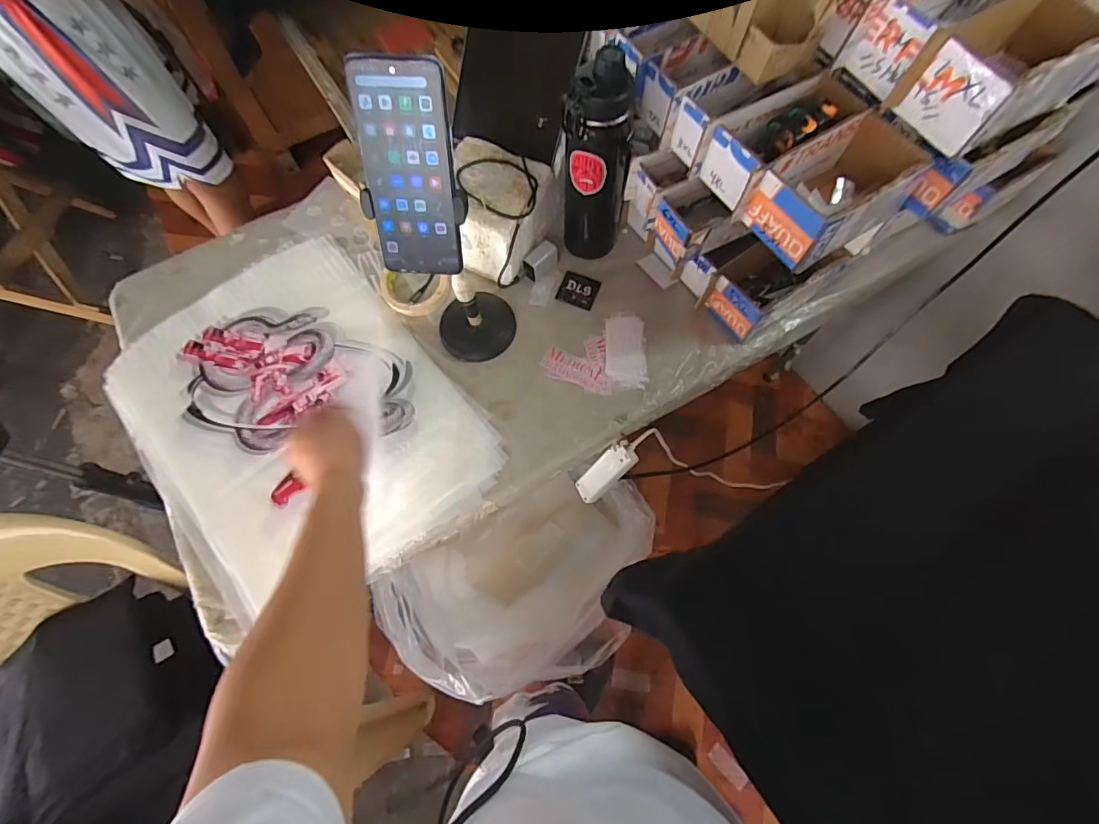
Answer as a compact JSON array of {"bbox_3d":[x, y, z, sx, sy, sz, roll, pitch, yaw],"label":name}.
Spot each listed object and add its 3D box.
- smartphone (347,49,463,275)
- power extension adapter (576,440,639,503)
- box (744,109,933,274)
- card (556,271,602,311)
[{"bbox_3d":[-0.118,-0.201,0.427,0.075,0.172,0.010,7,41,6],"label":"smartphone"},{"bbox_3d":[0.090,0.097,0.788,0.022,0.134,0.046,-11,61,-43],"label":"power extension adapter"},{"bbox_3d":[0.316,-0.242,0.554,0.177,0.085,0.103,-34,70,-11],"label":"box"},{"bbox_3d":[0.044,-0.183,0.751,0.057,0.004,0.054,20,75,11],"label":"card"}]

